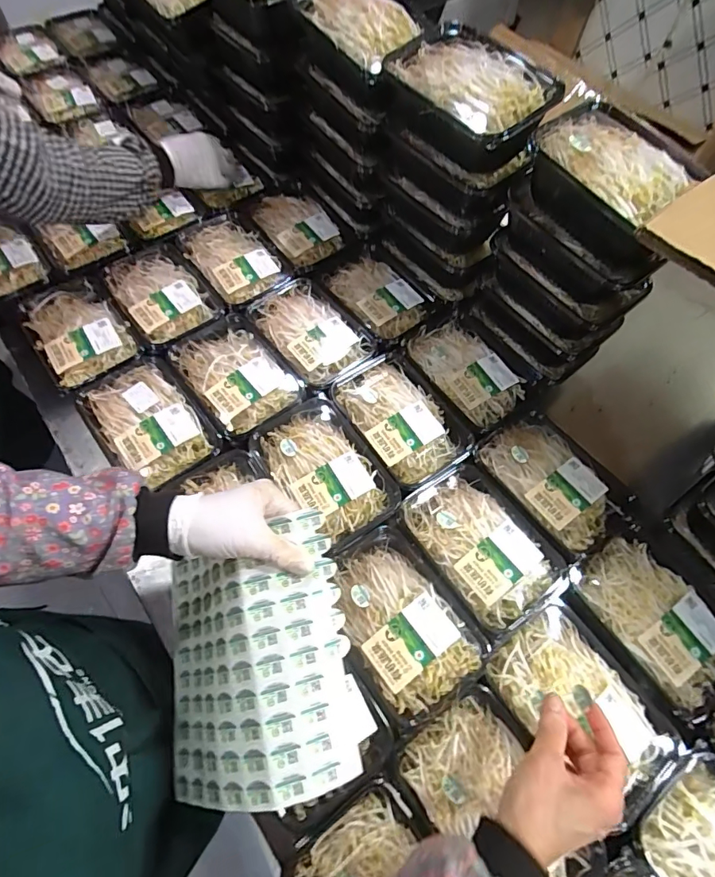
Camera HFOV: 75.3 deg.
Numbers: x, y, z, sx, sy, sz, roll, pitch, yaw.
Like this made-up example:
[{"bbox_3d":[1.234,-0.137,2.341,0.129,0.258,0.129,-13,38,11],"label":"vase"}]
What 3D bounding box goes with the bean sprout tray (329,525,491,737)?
[{"bbox_3d":[0.043,0.194,0.495,0.118,0.032,0.177,-30,68,-19],"label":"bean sprout tray"}]

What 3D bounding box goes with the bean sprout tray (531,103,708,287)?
[{"bbox_3d":[0.264,-0.257,0.490,0.130,0.084,0.179,-23,67,-14],"label":"bean sprout tray"}]

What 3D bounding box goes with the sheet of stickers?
[{"bbox_3d":[-0.098,0.190,0.398,0.193,0.046,0.201,-22,67,25],"label":"sheet of stickers"}]

